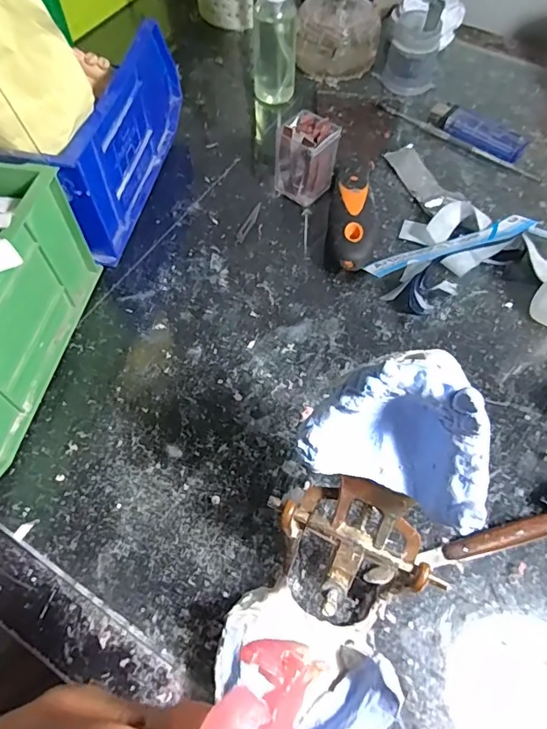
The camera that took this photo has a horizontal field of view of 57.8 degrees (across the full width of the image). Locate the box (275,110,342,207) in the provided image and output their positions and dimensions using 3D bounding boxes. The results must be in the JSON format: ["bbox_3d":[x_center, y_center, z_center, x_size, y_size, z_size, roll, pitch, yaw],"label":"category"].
[{"bbox_3d":[0.023,-0.148,0.361,0.032,0.052,0.035,39,68,18],"label":"box"}]

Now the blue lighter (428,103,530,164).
[{"bbox_3d":[0.168,-0.192,0.410,0.081,0.014,0.024,35,67,17],"label":"blue lighter"}]

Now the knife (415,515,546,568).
[{"bbox_3d":[0.145,0.083,0.259,0.146,0.010,0.011,-13,63,-7],"label":"knife"}]

